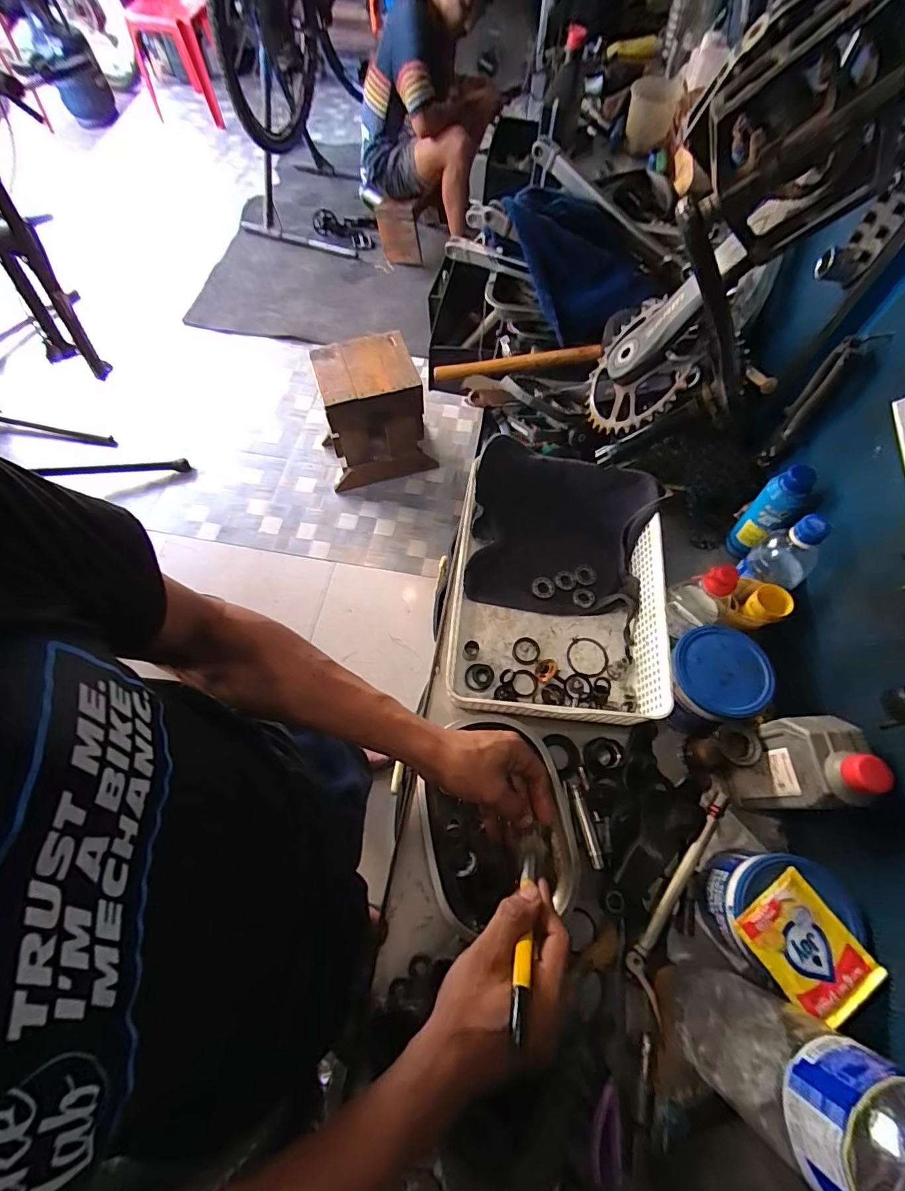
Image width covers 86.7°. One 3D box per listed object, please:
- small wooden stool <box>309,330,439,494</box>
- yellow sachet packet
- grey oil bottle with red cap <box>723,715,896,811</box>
[{"bbox_3d":[-0.280,-0.621,1.659,0.355,0.414,0.250,-16,66,-8],"label":"small wooden stool"},{"bbox_3d":[0.307,0.304,0.412,0.080,0.009,0.097,-33,69,-15],"label":"yellow sachet packet"},{"bbox_3d":[0.336,0.166,0.470,0.046,0.173,0.079,1,64,0],"label":"grey oil bottle with red cap"}]

